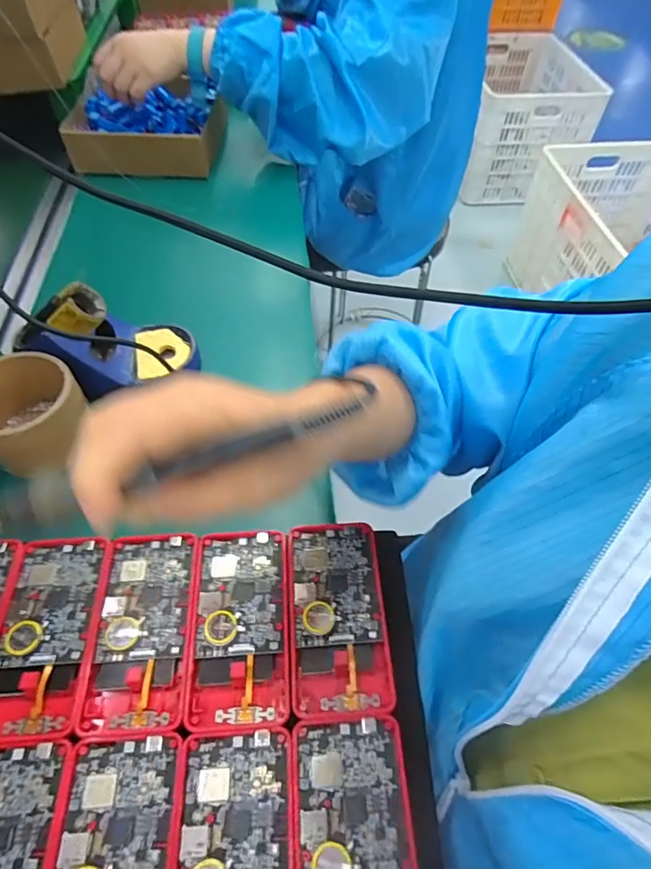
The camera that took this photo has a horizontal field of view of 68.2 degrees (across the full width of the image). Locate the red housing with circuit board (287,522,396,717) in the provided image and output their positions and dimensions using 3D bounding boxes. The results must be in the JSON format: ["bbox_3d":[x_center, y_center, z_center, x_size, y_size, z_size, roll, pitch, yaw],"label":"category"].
[{"bbox_3d":[0.007,0.116,0.320,0.062,0.007,0.120,-3,55,-3],"label":"red housing with circuit board"}]

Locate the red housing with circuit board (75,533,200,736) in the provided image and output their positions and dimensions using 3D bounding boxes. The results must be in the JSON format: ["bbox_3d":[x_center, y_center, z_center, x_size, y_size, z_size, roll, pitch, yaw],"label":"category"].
[{"bbox_3d":[-0.118,0.122,0.314,0.059,0.006,0.121,-2,55,-3],"label":"red housing with circuit board"}]

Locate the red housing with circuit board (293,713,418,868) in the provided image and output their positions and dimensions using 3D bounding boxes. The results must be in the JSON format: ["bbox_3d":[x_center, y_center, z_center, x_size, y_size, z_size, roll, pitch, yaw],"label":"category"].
[{"bbox_3d":[0.016,0.216,0.250,0.061,0.007,0.117,-3,55,-3],"label":"red housing with circuit board"}]

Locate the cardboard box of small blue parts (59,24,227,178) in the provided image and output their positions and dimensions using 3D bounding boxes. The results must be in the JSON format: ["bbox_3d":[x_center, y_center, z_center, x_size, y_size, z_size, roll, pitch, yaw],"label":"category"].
[{"bbox_3d":[-0.251,-0.451,0.696,0.201,0.054,0.182,0,55,-1],"label":"cardboard box of small blue parts"}]

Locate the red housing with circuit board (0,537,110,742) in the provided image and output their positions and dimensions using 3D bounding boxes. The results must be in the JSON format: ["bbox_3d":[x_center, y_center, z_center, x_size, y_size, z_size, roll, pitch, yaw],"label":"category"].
[{"bbox_3d":[-0.181,0.125,0.311,0.059,0.007,0.120,-3,55,-3],"label":"red housing with circuit board"}]

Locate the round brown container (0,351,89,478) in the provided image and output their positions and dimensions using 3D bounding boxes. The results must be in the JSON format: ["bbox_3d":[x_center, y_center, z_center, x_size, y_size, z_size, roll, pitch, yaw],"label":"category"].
[{"bbox_3d":[-0.243,-0.015,0.391,0.082,0.060,0.083,0,55,-1],"label":"round brown container"}]

